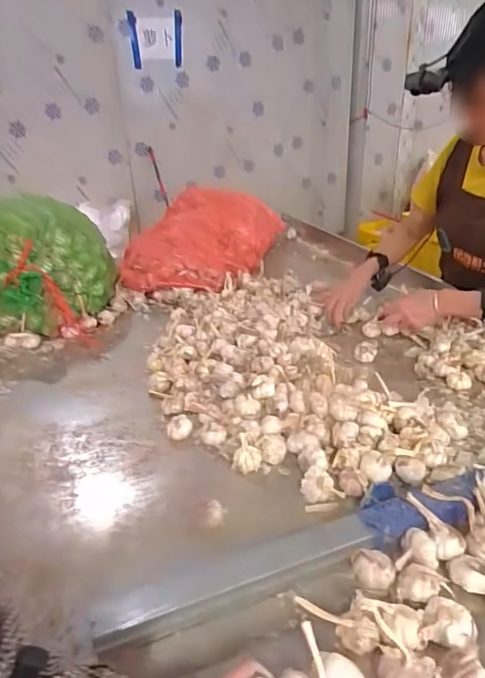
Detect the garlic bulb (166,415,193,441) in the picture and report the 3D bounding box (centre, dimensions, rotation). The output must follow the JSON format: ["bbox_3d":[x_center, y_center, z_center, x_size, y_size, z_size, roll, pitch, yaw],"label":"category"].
[{"bbox_3d":[-0.109,0.155,0.837,0.042,0.034,0.033,-11,30,-12],"label":"garlic bulb"}]

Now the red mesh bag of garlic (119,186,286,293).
[{"bbox_3d":[-0.115,-0.344,1.546,0.375,0.181,0.615,5,30,16],"label":"red mesh bag of garlic"}]

